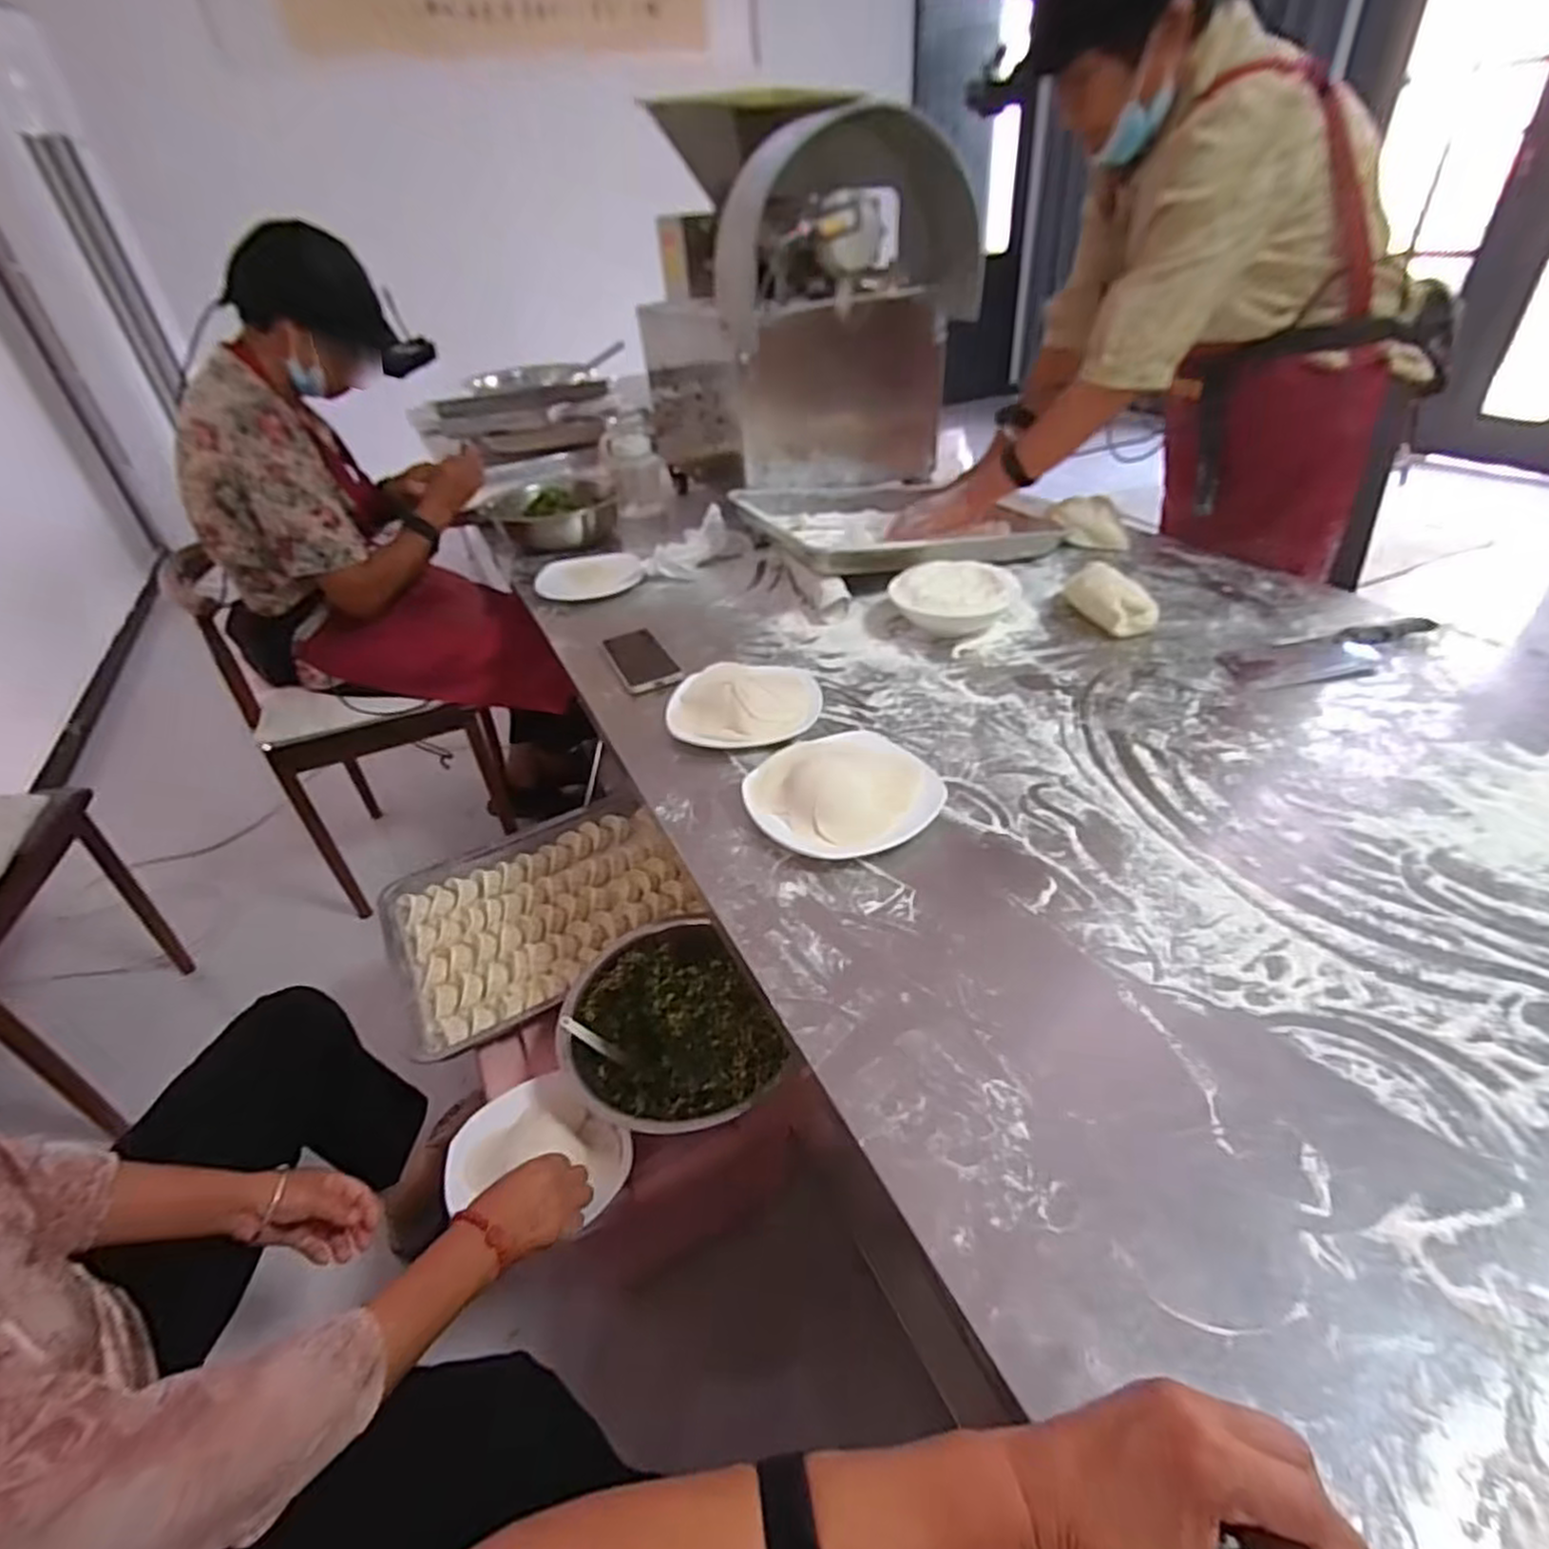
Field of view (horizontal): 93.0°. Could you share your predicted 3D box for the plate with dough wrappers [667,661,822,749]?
[{"bbox_3d":[-0.040,-0.085,0.867,0.178,0.046,0.141,1,40,9],"label":"plate with dough wrappers"}]

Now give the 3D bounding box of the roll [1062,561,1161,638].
[{"bbox_3d":[0.452,-0.234,0.983,0.077,0.065,0.130,-6,36,0],"label":"roll"}]

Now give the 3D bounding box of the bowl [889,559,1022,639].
[{"bbox_3d":[0.248,-0.239,1.014,0.167,0.057,0.139,1,37,9],"label":"bowl"}]

